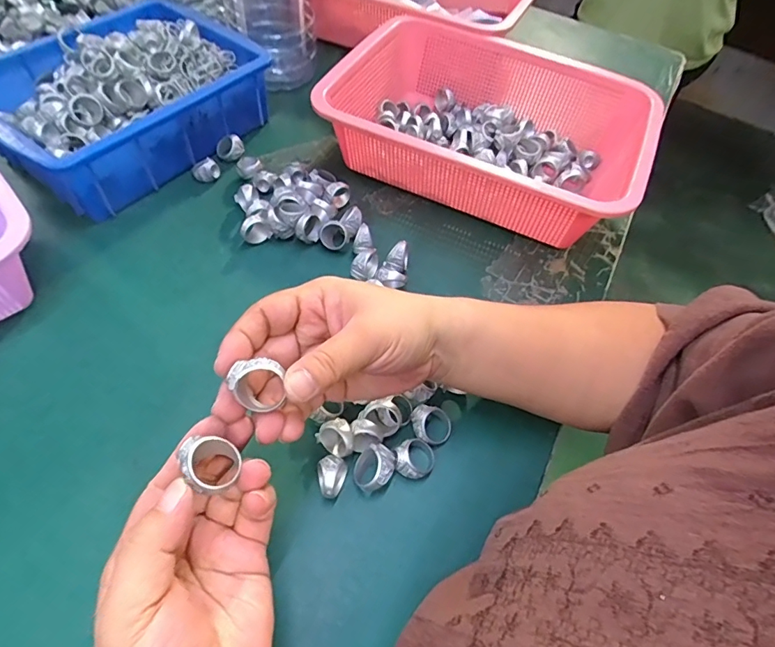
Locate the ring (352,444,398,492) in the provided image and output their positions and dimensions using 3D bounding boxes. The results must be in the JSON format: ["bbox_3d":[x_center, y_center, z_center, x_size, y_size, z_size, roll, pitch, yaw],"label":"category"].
[{"bbox_3d":[-0.010,0.097,0.309,0.026,0.023,0.031,29,58,15],"label":"ring"}]

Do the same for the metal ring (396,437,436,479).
[{"bbox_3d":[0.019,0.092,0.319,0.025,0.019,0.028,32,59,17],"label":"metal ring"}]

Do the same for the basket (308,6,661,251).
[{"bbox_3d":[0.101,-0.194,0.479,0.287,0.094,0.224,23,56,11],"label":"basket"}]

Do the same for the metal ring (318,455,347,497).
[{"bbox_3d":[-0.036,0.101,0.304,0.018,0.023,0.024,-1,55,-6],"label":"metal ring"}]

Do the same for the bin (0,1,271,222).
[{"bbox_3d":[-0.261,-0.217,0.466,0.182,0.092,0.238,36,60,19],"label":"bin"}]

